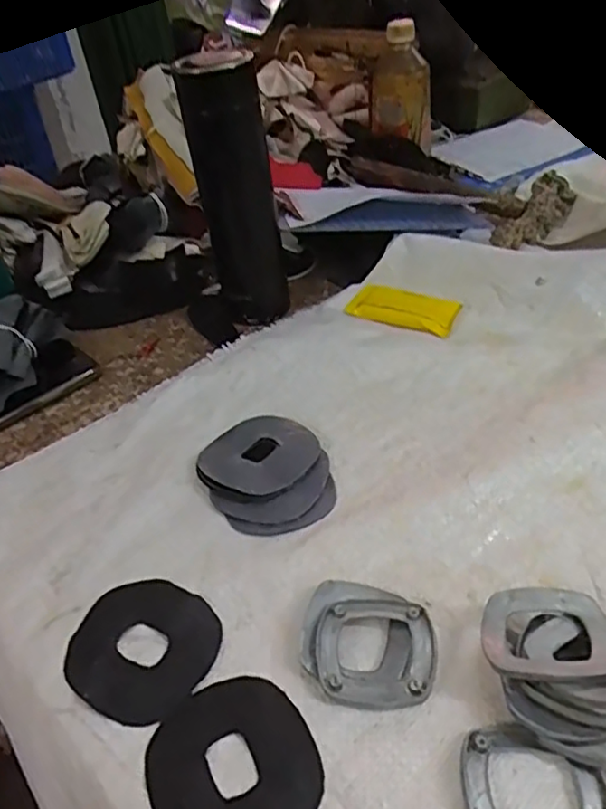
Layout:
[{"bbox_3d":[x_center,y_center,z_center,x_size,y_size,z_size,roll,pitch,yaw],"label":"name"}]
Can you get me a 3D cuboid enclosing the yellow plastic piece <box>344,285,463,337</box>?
[{"bbox_3d":[0.092,-0.090,0.589,0.099,0.009,0.051,15,44,25],"label":"yellow plastic piece"}]

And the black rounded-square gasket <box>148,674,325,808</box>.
[{"bbox_3d":[-0.033,0.171,0.302,0.076,0.005,0.080,-25,43,-21],"label":"black rounded-square gasket"}]

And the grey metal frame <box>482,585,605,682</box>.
[{"bbox_3d":[0.122,0.114,0.318,0.061,0.006,0.058,-3,27,14],"label":"grey metal frame"}]

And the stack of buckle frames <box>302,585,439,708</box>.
[{"bbox_3d":[0.035,0.126,0.342,0.069,0.011,0.067,1,40,10],"label":"stack of buckle frames"}]

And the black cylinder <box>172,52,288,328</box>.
[{"bbox_3d":[-0.057,-0.187,0.567,0.060,0.221,0.053,-16,40,-11],"label":"black cylinder"}]

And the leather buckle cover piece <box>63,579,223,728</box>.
[{"bbox_3d":[-0.089,0.134,0.355,0.081,0.004,0.075,19,46,28],"label":"leather buckle cover piece"}]

